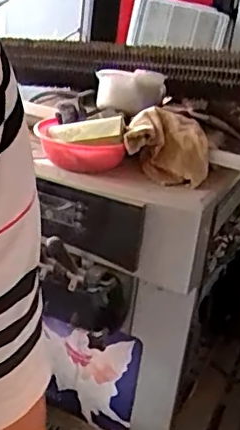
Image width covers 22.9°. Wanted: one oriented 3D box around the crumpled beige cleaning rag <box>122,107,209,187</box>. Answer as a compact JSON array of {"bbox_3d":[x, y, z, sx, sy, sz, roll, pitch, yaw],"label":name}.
[{"bbox_3d":[0.087,-0.121,1.066,0.150,0.095,0.130,11,24,7],"label":"crumpled beige cleaning rag"}]

